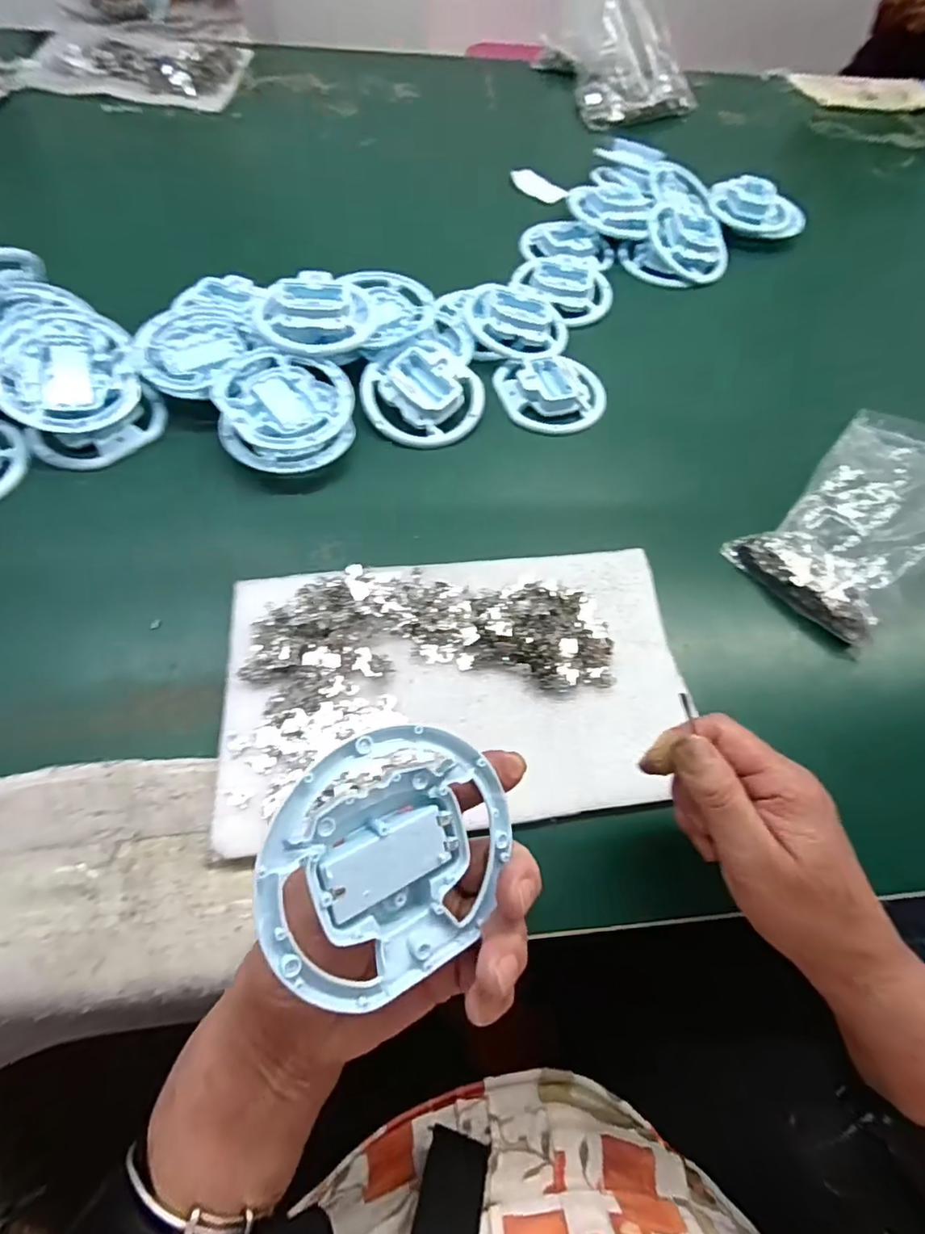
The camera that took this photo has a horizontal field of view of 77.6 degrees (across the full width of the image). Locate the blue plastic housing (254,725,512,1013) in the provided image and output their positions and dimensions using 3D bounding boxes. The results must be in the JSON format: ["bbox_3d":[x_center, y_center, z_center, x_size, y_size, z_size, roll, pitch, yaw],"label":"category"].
[{"bbox_3d":[-0.031,0.093,0.230,0.101,0.018,0.098,0,90,-33],"label":"blue plastic housing"}]

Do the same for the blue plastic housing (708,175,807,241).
[{"bbox_3d":[0.351,-0.486,0.686,0.112,0.034,0.074,29,64,10],"label":"blue plastic housing"}]

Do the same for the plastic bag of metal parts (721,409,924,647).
[{"bbox_3d":[0.320,-0.084,0.451,0.195,0.034,0.117,-44,59,-7],"label":"plastic bag of metal parts"}]

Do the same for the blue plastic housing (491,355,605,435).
[{"bbox_3d":[0.083,-0.204,0.526,0.100,0.020,0.079,-8,63,-9],"label":"blue plastic housing"}]

